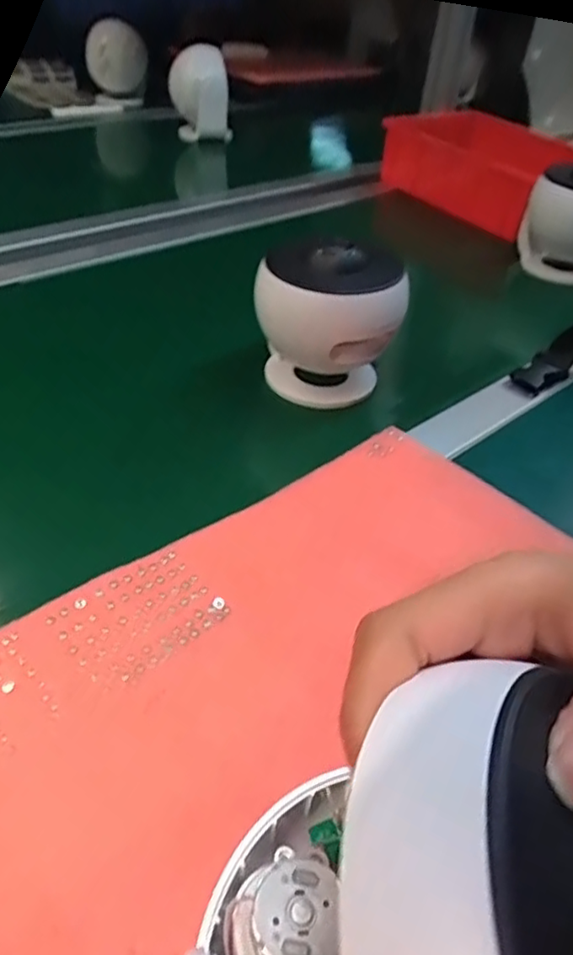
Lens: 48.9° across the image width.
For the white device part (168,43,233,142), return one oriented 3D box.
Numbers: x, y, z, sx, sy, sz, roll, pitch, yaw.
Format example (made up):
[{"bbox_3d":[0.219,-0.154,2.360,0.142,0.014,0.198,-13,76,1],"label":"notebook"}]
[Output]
[{"bbox_3d":[-0.154,-0.679,1.116,0.102,0.132,0.094,-5,42,-11],"label":"white device part"}]

